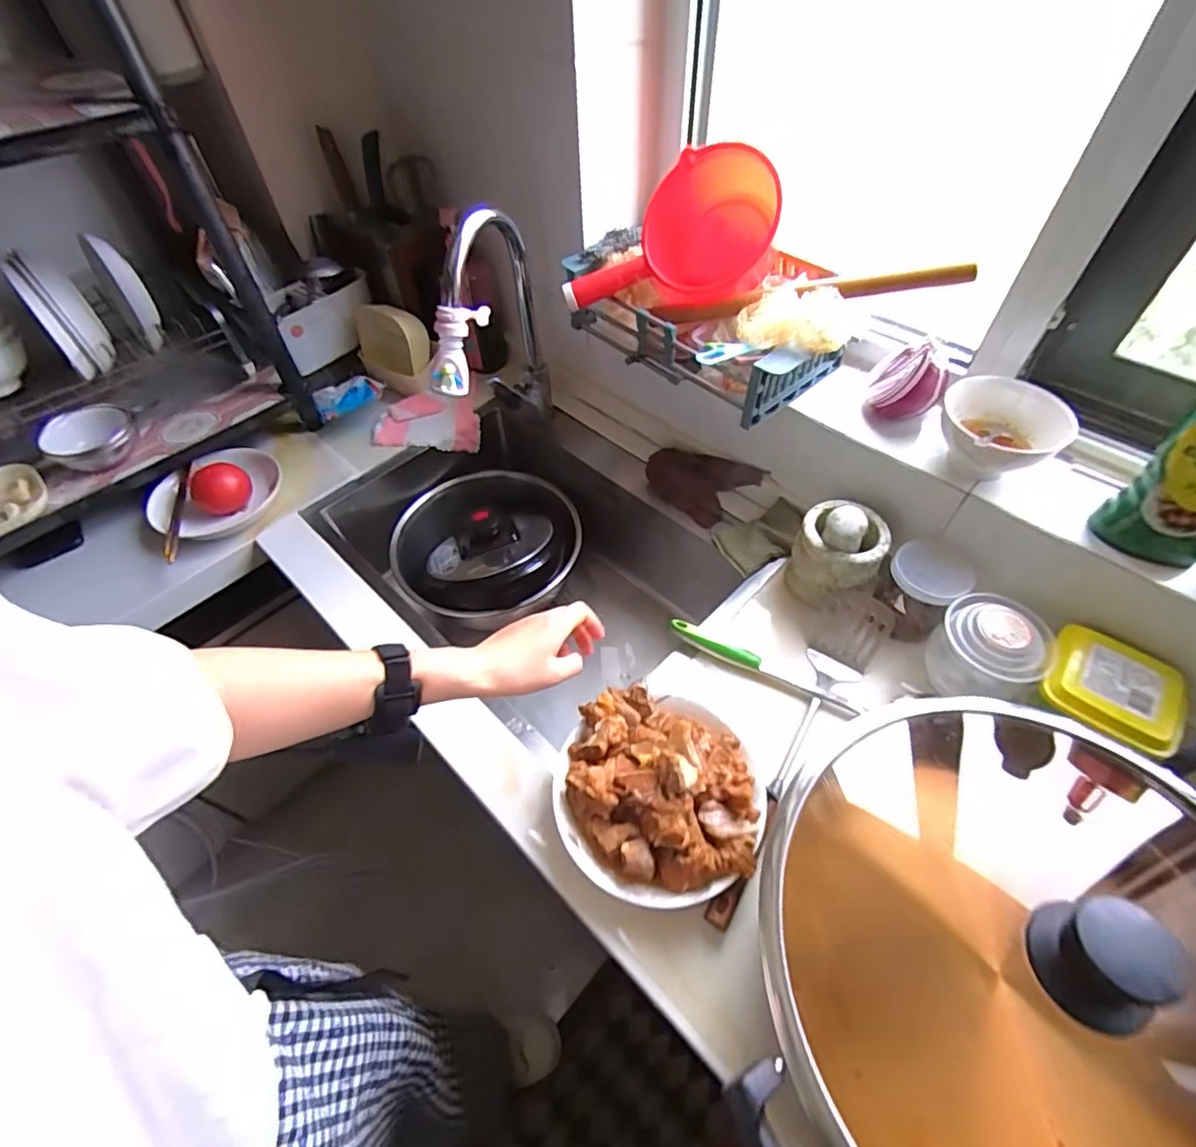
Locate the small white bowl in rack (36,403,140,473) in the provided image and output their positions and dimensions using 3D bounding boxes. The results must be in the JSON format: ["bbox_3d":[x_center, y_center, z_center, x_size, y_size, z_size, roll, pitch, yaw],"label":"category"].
[{"bbox_3d":[-0.729,-0.200,0.821,0.096,0.051,0.112,-21,54,-12],"label":"small white bowl in rack"}]

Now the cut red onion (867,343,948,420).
[{"bbox_3d":[0.378,-0.236,0.692,0.077,0.078,0.061,24,58,20],"label":"cut red onion"}]

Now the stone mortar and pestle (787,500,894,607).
[{"bbox_3d":[0.299,-0.032,0.707,0.096,0.156,0.085,33,61,25],"label":"stone mortar and pestle"}]

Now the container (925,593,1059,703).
[{"bbox_3d":[0.423,0.088,0.628,0.083,0.106,0.100,-34,58,-20],"label":"container"}]

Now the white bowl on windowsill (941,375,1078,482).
[{"bbox_3d":[0.448,-0.163,0.640,0.121,0.068,0.109,29,60,23],"label":"white bowl on windowsill"}]

